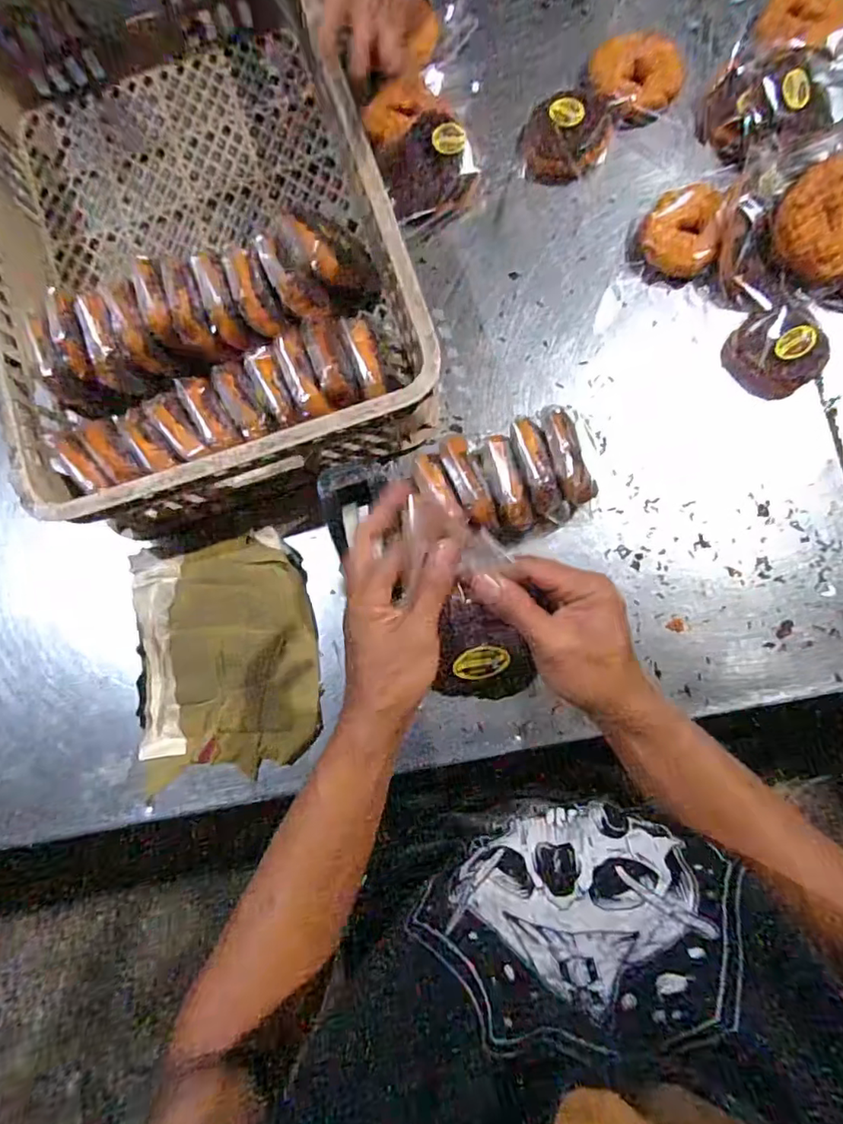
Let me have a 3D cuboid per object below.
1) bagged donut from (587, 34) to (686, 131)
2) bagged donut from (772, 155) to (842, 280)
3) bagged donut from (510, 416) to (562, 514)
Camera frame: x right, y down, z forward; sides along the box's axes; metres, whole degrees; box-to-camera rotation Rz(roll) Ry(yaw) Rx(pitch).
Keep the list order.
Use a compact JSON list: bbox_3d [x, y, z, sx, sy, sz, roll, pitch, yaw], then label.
[{"bbox_3d":[0.250,-0.570,0.671,0.105,0.024,0.100,0,85,3],"label":"bagged donut"},{"bbox_3d":[0.420,-0.352,0.595,0.104,0.053,0.101,-20,84,1],"label":"bagged donut"},{"bbox_3d":[0.116,-0.093,0.596,0.037,0.085,0.093,-19,80,-1],"label":"bagged donut"}]

